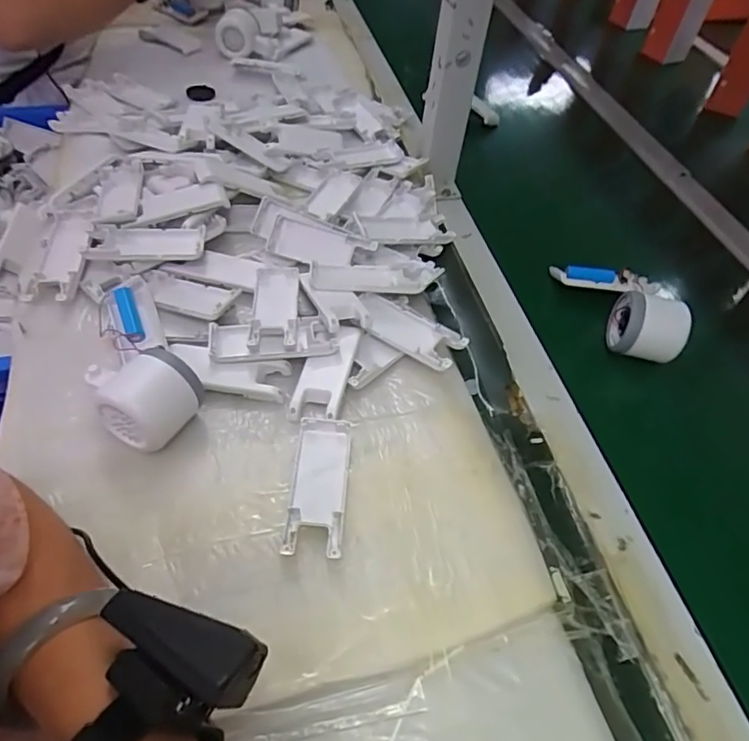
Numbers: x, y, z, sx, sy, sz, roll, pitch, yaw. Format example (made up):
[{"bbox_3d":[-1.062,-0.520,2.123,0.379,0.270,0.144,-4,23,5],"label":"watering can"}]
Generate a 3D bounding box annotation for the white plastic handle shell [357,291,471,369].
[{"bbox_3d":[0.029,-0.036,0.487,0.100,0.014,0.045,28,55,15],"label":"white plastic handle shell"}]

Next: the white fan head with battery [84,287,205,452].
[{"bbox_3d":[-0.185,-0.010,0.417,0.076,0.051,0.147,-32,61,-26],"label":"white fan head with battery"}]

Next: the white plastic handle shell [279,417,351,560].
[{"bbox_3d":[-0.038,0.079,0.388,0.038,0.012,0.104,5,52,-2],"label":"white plastic handle shell"}]

